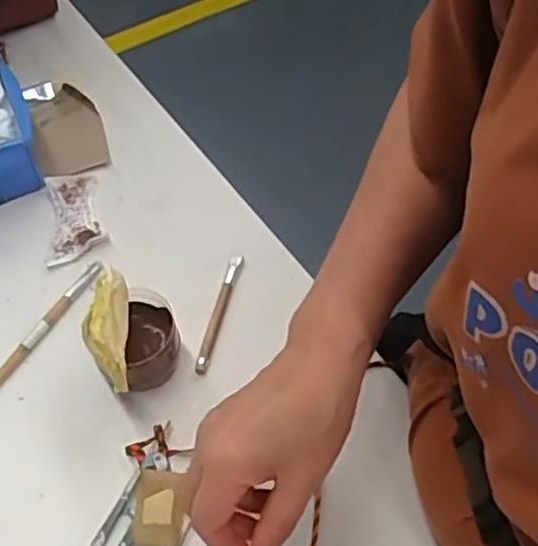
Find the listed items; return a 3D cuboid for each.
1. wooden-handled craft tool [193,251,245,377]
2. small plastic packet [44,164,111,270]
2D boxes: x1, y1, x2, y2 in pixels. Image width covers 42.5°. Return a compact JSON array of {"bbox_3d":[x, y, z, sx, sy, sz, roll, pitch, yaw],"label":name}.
[{"bbox_3d":[-0.038,0.029,0.534,0.010,0.008,0.110,9,53,10],"label":"wooden-handled craft tool"},{"bbox_3d":[-0.168,-0.051,0.599,0.050,0.006,0.101,-13,53,-7],"label":"small plastic packet"}]

